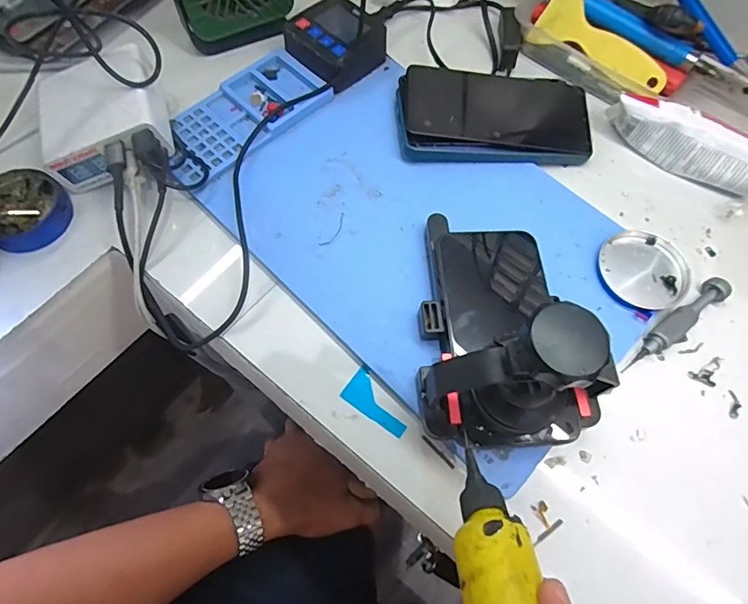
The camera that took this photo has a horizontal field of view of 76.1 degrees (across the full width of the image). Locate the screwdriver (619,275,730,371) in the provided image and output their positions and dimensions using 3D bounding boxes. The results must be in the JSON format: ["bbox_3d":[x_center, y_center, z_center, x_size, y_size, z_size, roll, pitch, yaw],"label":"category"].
[{"bbox_3d":[0.216,0.017,0.341,0.105,0.013,0.019,-35,73,-16],"label":"screwdriver"}]

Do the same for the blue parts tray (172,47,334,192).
[{"bbox_3d":[-0.109,-0.158,0.401,0.072,0.013,0.154,43,71,14],"label":"blue parts tray"}]

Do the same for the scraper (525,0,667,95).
[{"bbox_3d":[0.205,-0.235,0.420,0.124,0.053,0.006,32,24,15],"label":"scraper"}]

